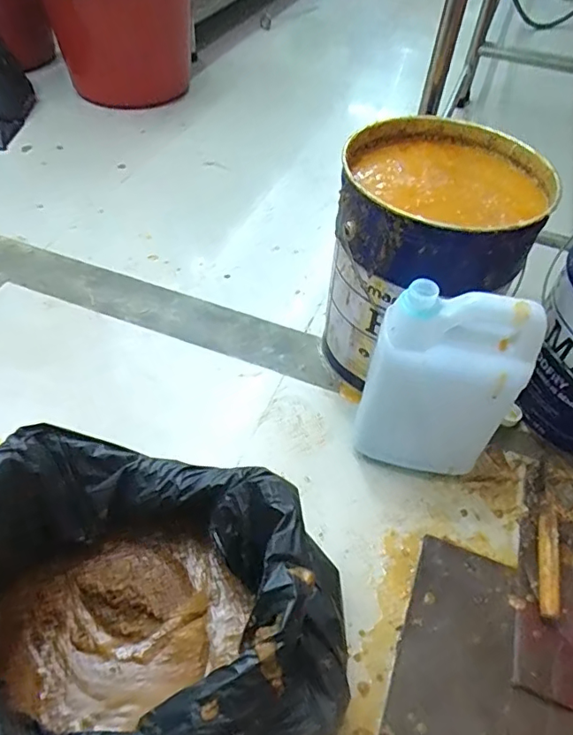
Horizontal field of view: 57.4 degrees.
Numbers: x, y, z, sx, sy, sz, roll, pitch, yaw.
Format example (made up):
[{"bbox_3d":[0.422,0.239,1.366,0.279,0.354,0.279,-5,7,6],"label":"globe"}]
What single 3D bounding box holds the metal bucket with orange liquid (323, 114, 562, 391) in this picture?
[{"bbox_3d":[0.215,-0.168,0.844,0.268,0.332,0.299,15,50,9],"label":"metal bucket with orange liquid"}]

